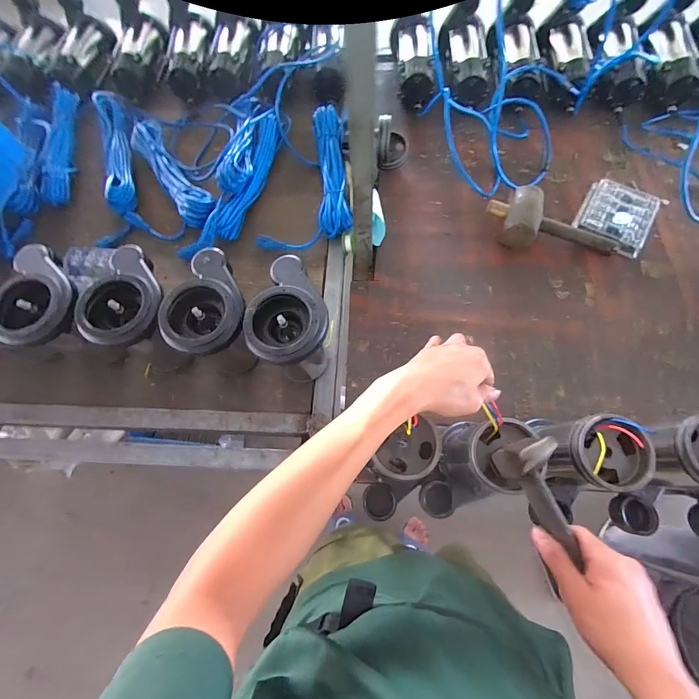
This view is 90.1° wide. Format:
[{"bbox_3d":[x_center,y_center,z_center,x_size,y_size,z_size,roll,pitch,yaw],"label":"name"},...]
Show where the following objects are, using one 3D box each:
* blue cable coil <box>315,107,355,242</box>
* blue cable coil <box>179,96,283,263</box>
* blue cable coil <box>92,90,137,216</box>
[{"bbox_3d":[-0.044,-0.415,0.796,0.076,0.041,0.357,-4,69,0],"label":"blue cable coil"},{"bbox_3d":[-0.246,-0.423,0.790,0.132,0.061,0.469,5,69,4],"label":"blue cable coil"},{"bbox_3d":[-0.569,-0.483,0.855,0.081,0.055,0.378,-17,70,-5],"label":"blue cable coil"}]

